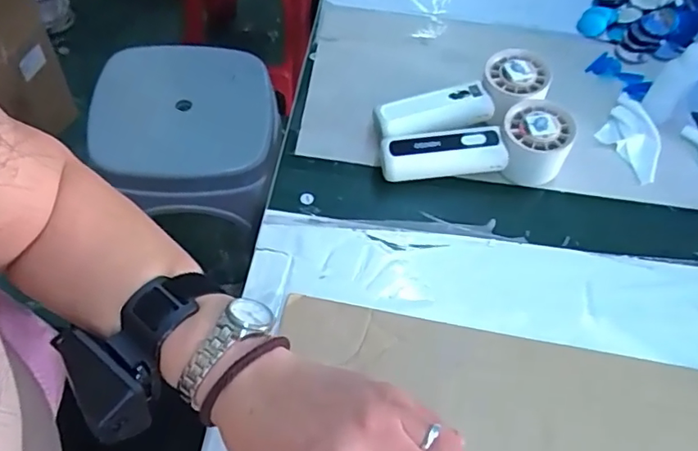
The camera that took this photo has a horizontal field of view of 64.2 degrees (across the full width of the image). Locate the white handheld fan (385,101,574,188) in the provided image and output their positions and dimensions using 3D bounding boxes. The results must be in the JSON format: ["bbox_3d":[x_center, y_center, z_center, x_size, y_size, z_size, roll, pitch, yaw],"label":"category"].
[{"bbox_3d":[0.104,-0.069,0.469,0.151,0.056,0.050,2,57,-5],"label":"white handheld fan"}]

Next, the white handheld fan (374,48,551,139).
[{"bbox_3d":[0.100,-0.104,0.492,0.155,0.056,0.059,-17,61,-16],"label":"white handheld fan"}]

